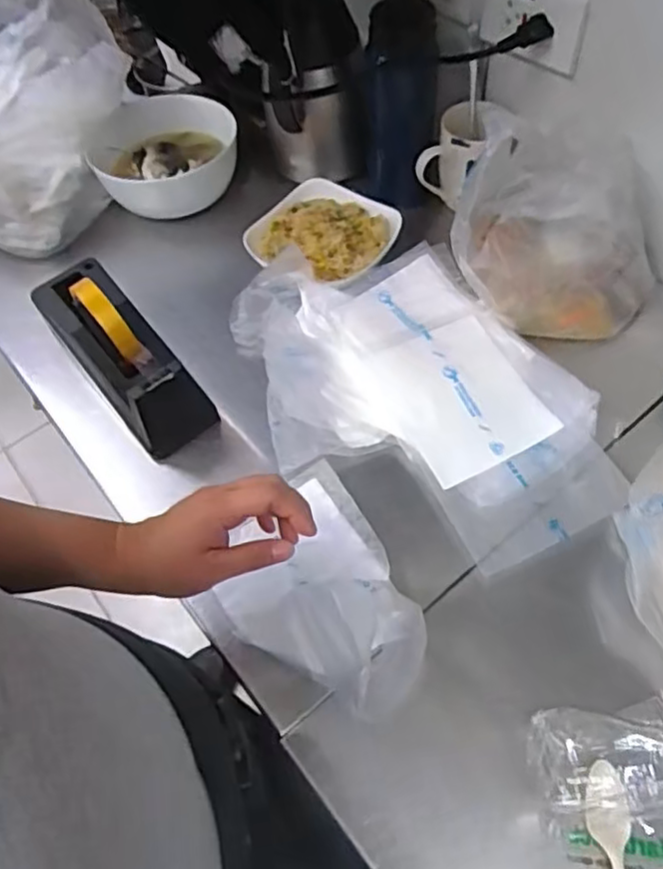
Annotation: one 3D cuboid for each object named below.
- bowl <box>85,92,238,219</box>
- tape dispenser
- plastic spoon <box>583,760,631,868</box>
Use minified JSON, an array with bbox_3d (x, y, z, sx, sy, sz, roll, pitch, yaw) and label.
[{"bbox_3d":[-0.211,-0.361,0.846,0.177,0.080,0.186,-2,57,3],"label":"bowl"},{"bbox_3d":[-0.209,-0.081,0.650,0.086,0.119,0.209,-37,62,-18],"label":"tape dispenser"},{"bbox_3d":[0.183,0.291,0.432,0.028,0.018,0.135,3,57,7],"label":"plastic spoon"}]

